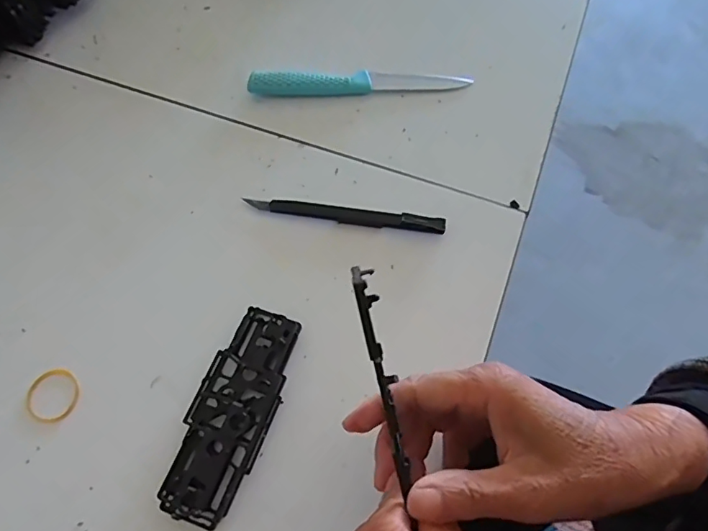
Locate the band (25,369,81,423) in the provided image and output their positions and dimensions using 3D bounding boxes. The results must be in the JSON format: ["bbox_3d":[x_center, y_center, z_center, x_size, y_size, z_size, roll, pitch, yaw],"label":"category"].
[{"bbox_3d":[-0.187,0.080,0.322,0.032,0.004,0.033,0,64,1],"label":"band"}]

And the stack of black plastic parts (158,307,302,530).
[{"bbox_3d":[-0.072,0.086,0.312,0.047,0.011,0.126,19,66,10],"label":"stack of black plastic parts"}]

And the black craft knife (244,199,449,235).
[{"bbox_3d":[-0.006,-0.038,0.373,0.141,0.011,0.015,8,64,5],"label":"black craft knife"}]

